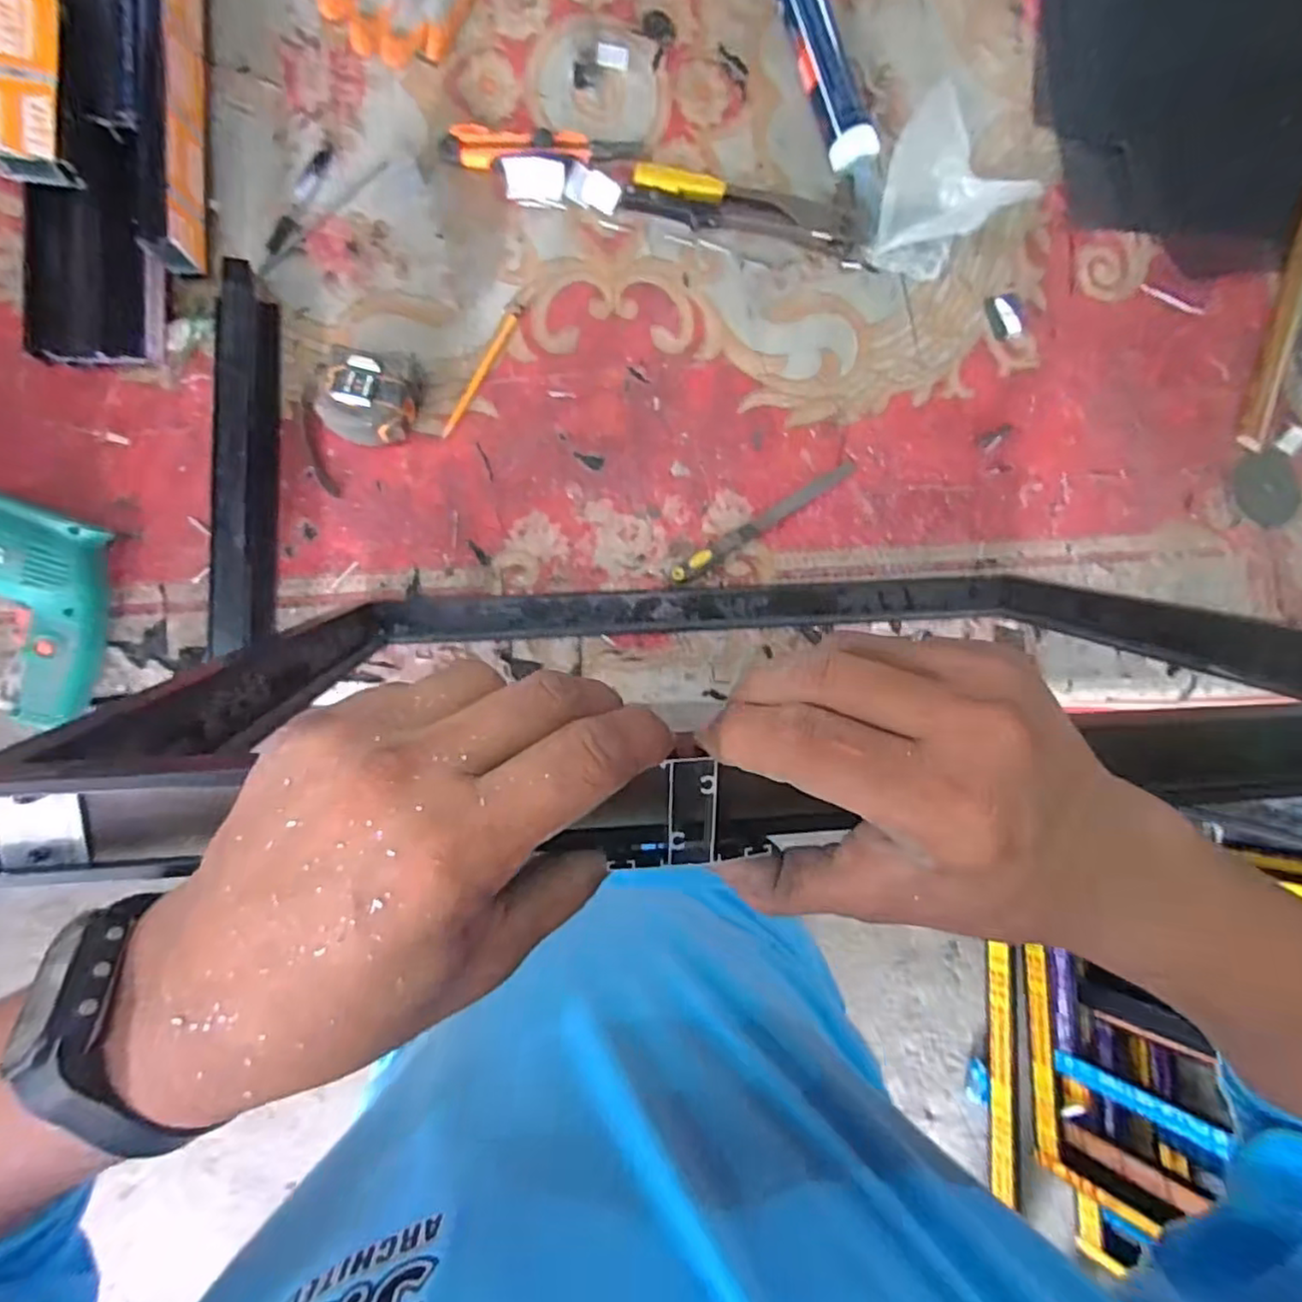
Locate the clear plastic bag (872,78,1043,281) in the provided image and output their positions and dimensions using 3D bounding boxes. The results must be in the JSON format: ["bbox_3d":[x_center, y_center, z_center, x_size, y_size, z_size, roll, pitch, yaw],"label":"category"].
[{"bbox_3d":[0.289,-0.441,0.658,0.138,0.105,0.099,30,83,-4],"label":"clear plastic bag"}]

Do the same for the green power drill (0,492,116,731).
[{"bbox_3d":[-0.569,-0.048,0.547,0.224,0.064,0.173,15,84,-6],"label":"green power drill"}]

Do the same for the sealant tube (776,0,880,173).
[{"bbox_3d":[0.183,-0.603,0.685,0.053,0.042,0.200,-21,89,-8],"label":"sealant tube"}]

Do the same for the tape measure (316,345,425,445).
[{"bbox_3d":[-0.256,-0.232,0.604,0.080,0.056,0.081,0,86,-7],"label":"tape measure"}]

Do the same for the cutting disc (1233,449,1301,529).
[{"bbox_3d":[0.698,-0.182,0.744,0.088,0.004,0.088,0,86,-7],"label":"cutting disc"}]

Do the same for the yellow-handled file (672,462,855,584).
[{"bbox_3d":[0.118,-0.132,0.662,0.228,0.019,0.019,-33,91,-8],"label":"yellow-handled file"}]

